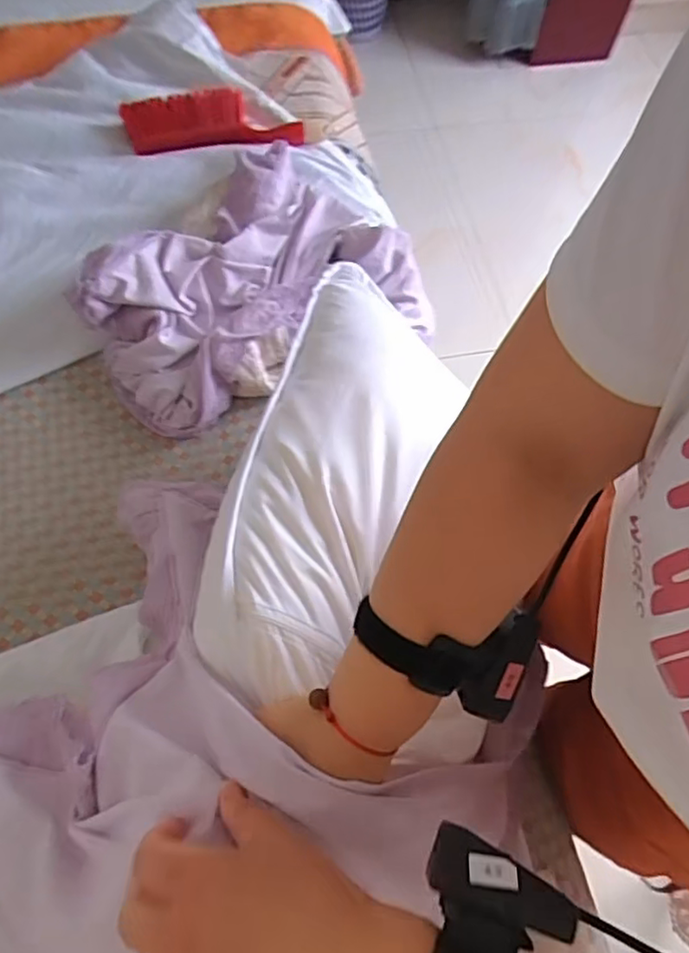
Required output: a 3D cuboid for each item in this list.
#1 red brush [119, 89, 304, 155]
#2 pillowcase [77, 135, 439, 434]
[{"bbox_3d":[-0.184,-0.503,0.888,0.249,0.063,0.061,-7,66,-6],"label":"red brush"},{"bbox_3d":[-0.114,-0.273,0.818,0.453,0.110,0.278,-29,69,-15],"label":"pillowcase"}]

